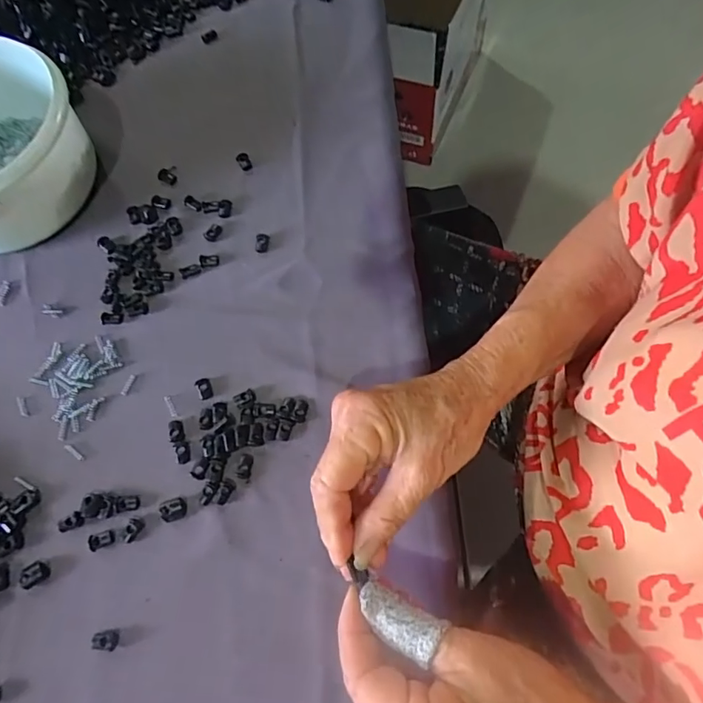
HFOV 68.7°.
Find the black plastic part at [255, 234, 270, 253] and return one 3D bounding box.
[{"bbox_3d":[-0.069,-0.084,0.399,0.010,0.005,0.015,4,68,4],"label":"black plastic part"}]

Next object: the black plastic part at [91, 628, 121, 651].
[{"bbox_3d":[-0.145,0.170,0.303,0.016,0.004,0.011,-6,68,0],"label":"black plastic part"}]

